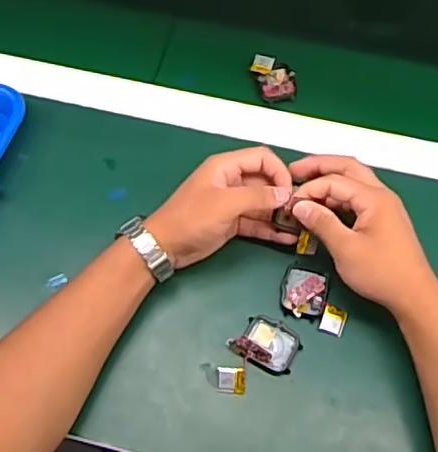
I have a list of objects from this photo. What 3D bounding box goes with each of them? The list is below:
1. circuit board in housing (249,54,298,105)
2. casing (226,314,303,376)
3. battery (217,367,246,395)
[{"bbox_3d":[0.055,-0.147,0.598,0.043,0.011,0.053,-2,65,0],"label":"circuit board in housing"},{"bbox_3d":[0.040,0.096,0.488,0.052,0.015,0.040,28,68,13],"label":"casing"},{"bbox_3d":[0.010,0.125,0.477,0.023,0.008,0.020,1,65,1],"label":"battery"}]

